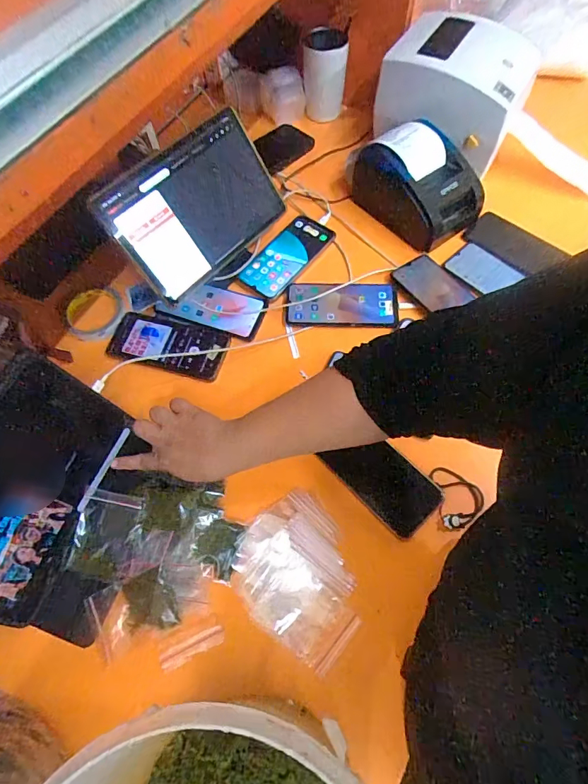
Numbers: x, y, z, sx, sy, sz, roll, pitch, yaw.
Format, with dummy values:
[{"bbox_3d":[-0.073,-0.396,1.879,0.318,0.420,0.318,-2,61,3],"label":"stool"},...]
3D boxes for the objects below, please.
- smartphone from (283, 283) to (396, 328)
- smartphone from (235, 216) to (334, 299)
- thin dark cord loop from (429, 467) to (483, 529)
[{"bbox_3d":[0.071,-0.132,0.644,0.161,0.006,0.076,1,66,2],"label":"smartphone"},{"bbox_3d":[-0.010,-0.220,0.688,0.081,0.010,0.168,37,72,16],"label":"smartphone"},{"bbox_3d":[0.196,0.123,0.516,0.050,0.008,0.074,-7,66,-1],"label":"thin dark cord loop"}]

